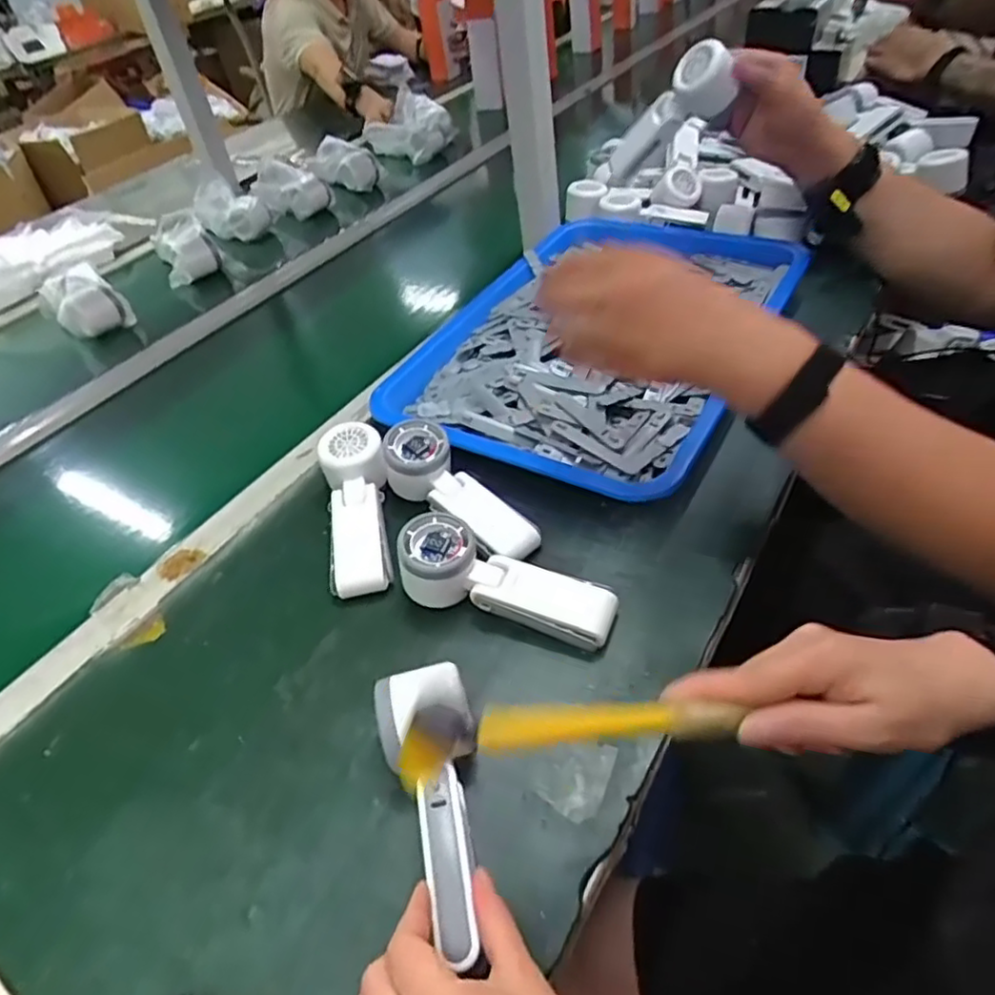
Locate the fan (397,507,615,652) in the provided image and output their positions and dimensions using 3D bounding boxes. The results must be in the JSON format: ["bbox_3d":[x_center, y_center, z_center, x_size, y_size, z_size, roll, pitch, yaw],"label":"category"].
[{"bbox_3d":[0.006,0.063,0.496,0.163,0.055,0.055,11,48,19],"label":"fan"}]

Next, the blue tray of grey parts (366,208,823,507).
[{"bbox_3d":[0.118,-0.194,0.741,0.328,0.050,0.488,18,50,26],"label":"blue tray of grey parts"}]

